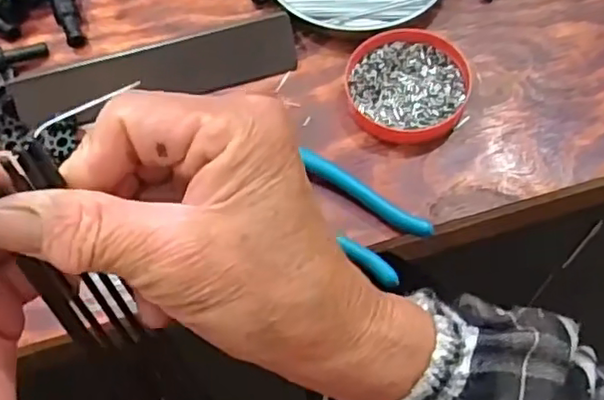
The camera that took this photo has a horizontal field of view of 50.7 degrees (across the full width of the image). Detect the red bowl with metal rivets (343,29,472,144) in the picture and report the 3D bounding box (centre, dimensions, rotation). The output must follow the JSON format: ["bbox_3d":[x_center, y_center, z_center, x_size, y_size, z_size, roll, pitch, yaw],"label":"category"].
[{"bbox_3d":[0.070,-0.076,0.425,0.078,0.013,0.080,-2,63,4],"label":"red bowl with metal rivets"}]

